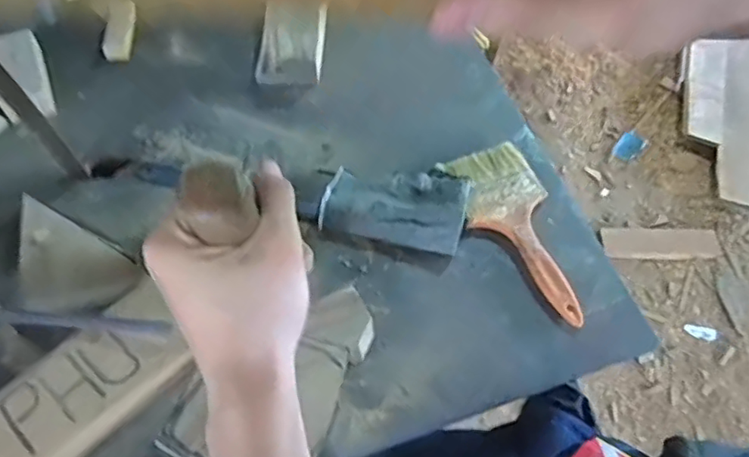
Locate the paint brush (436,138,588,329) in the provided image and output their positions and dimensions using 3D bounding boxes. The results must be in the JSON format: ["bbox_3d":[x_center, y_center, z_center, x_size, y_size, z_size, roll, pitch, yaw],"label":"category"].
[{"bbox_3d":[0.138,0.002,0.543,0.081,0.019,0.187,-19,62,-14],"label":"paint brush"}]

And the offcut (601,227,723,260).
[{"bbox_3d":[0.730,0.038,1.495,0.292,0.022,0.092,3,59,-2],"label":"offcut"}]

